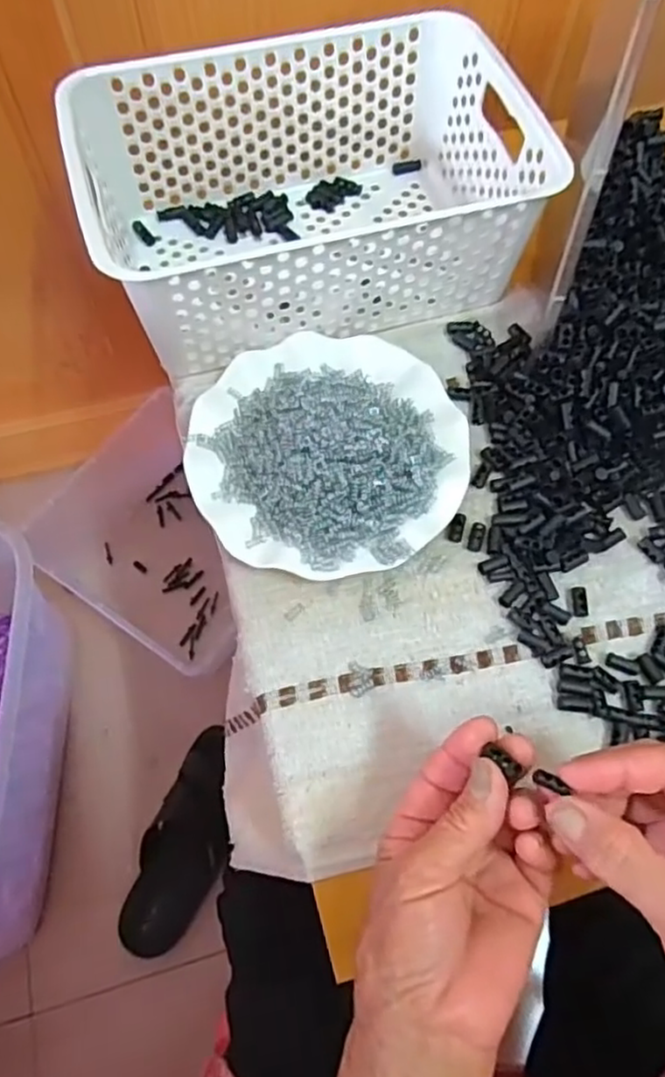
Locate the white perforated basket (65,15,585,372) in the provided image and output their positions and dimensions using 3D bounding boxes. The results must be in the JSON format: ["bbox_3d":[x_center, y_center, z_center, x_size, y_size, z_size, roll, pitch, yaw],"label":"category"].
[{"bbox_3d":[-0.019,-0.252,0.499,0.303,0.113,0.201,-16,67,-9],"label":"white perforated basket"}]

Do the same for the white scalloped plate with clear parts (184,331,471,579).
[{"bbox_3d":[-0.002,-0.066,0.439,0.179,0.037,0.175,1,66,-2],"label":"white scalloped plate with clear parts"}]

